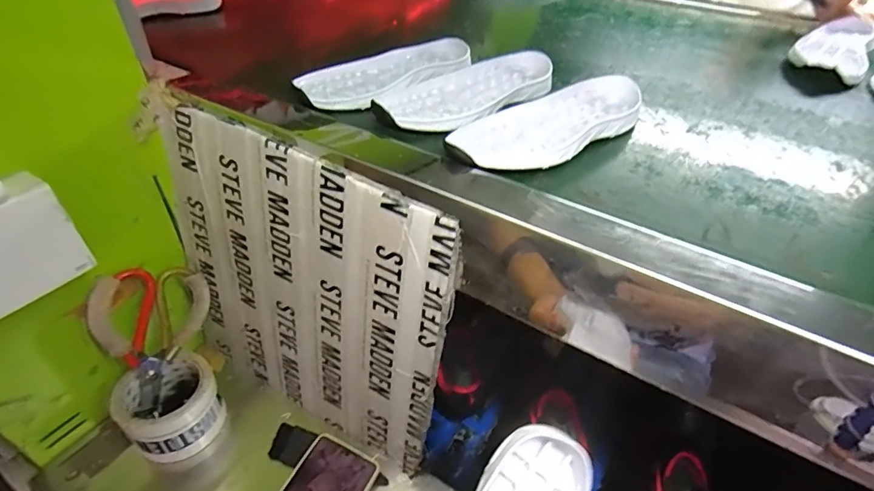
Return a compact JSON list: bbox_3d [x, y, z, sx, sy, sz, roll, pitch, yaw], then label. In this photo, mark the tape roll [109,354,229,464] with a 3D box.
[{"bbox_3d":[-0.295,0.180,0.526,0.086,0.074,0.094,4,35,-3],"label":"tape roll"}]

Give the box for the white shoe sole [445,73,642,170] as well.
[{"bbox_3d":[0.104,-0.104,0.408,0.196,0.029,0.084,-19,46,-22],"label":"white shoe sole"}]

